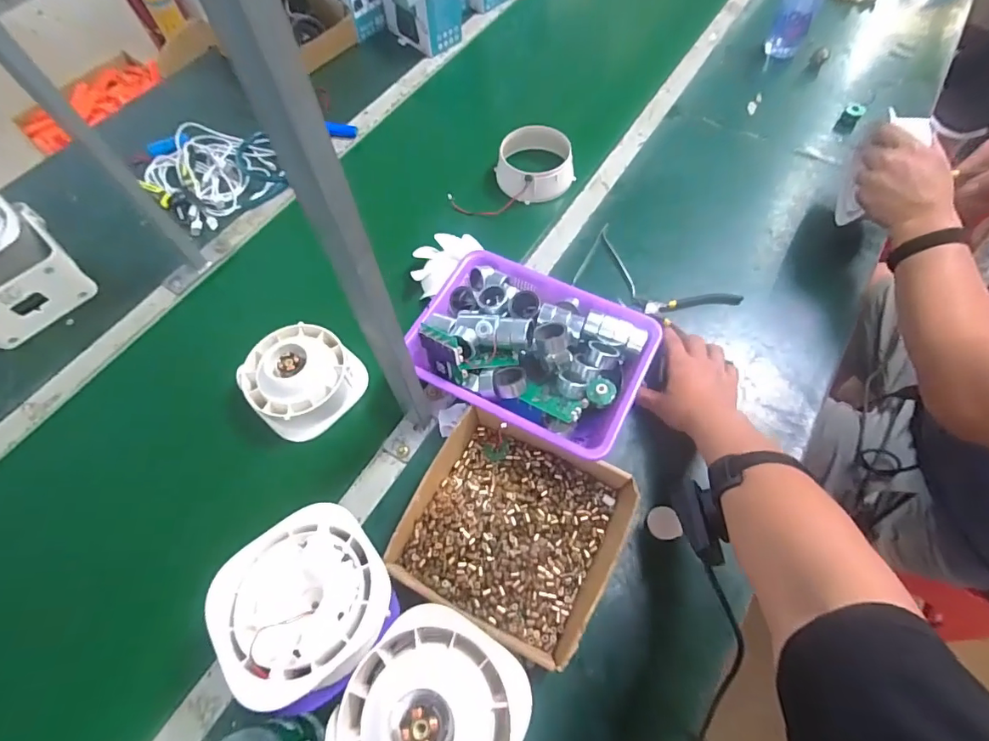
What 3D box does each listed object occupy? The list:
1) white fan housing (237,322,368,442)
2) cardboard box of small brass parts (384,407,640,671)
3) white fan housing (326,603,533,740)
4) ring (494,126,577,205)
[{"bbox_3d":[-0.254,0.007,0.610,0.135,0.069,0.134,37,70,18],"label":"white fan housing"},{"bbox_3d":[0.018,0.160,0.512,0.222,0.056,0.203,26,67,14],"label":"cardboard box of small brass parts"},{"bbox_3d":[-0.046,0.263,0.366,0.130,0.069,0.131,-1,63,2],"label":"white fan housing"},{"bbox_3d":[0.065,-0.333,0.770,0.118,0.065,0.118,-1,63,2],"label":"ring"}]

